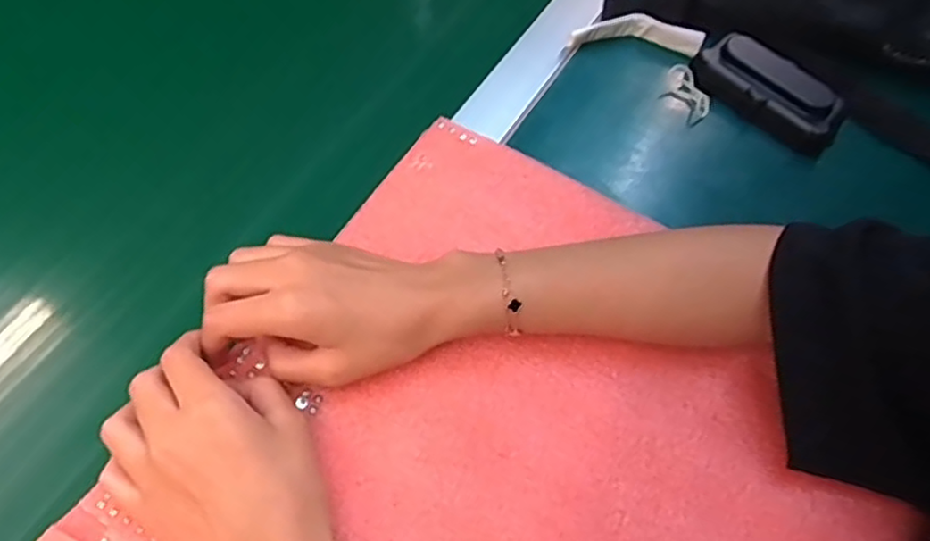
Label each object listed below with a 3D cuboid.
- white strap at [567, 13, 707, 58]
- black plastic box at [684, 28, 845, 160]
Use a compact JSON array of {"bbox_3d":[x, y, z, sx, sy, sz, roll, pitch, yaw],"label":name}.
[{"bbox_3d":[0.126,-0.172,0.486,0.095,0.027,0.016,6,60,0],"label":"white strap"},{"bbox_3d":[0.211,-0.124,0.459,0.103,0.034,0.041,38,66,17],"label":"black plastic box"}]

